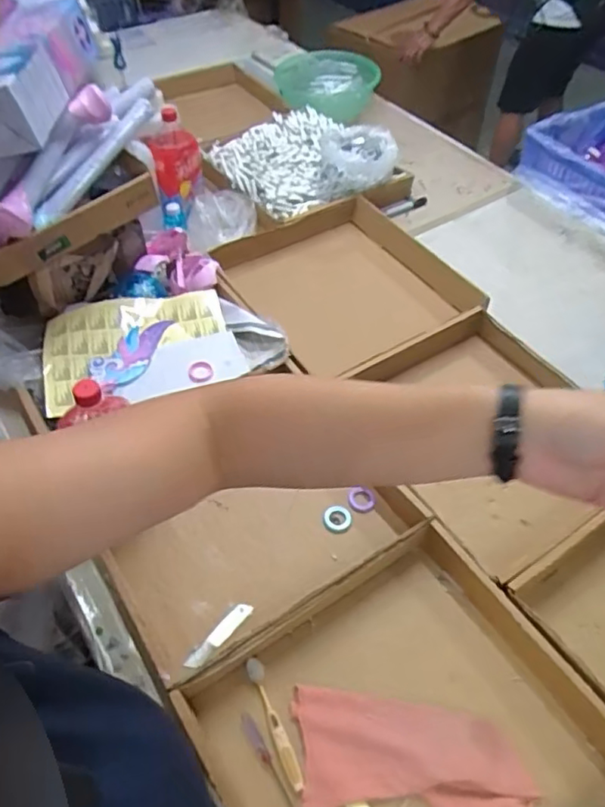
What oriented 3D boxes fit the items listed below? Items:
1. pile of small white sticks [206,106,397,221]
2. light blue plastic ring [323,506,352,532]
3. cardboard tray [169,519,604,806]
[{"bbox_3d":[0.001,-0.537,1.315,0.323,0.106,0.311,0,50,0],"label":"pile of small white sticks"},{"bbox_3d":[0.048,0.157,0.816,0.036,0.010,0.035,0,50,0],"label":"light blue plastic ring"},{"bbox_3d":[0.112,0.361,0.643,0.379,0.065,0.347,-27,56,-21],"label":"cardboard tray"}]

